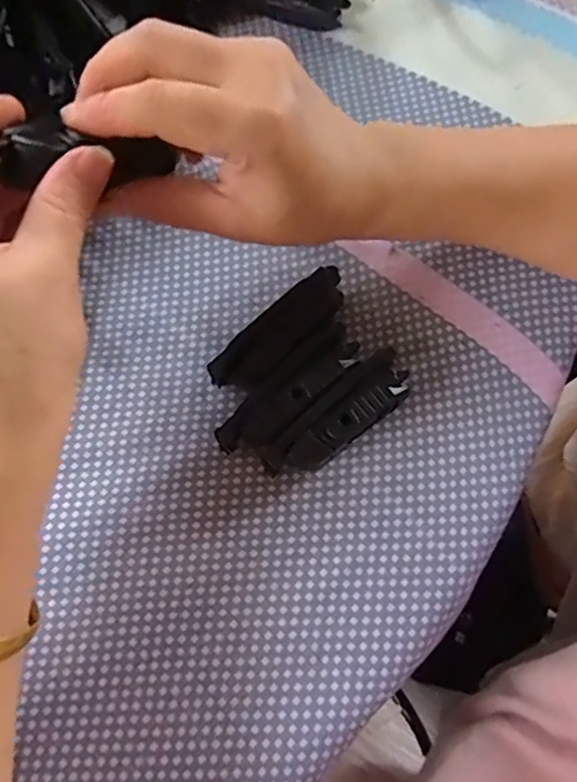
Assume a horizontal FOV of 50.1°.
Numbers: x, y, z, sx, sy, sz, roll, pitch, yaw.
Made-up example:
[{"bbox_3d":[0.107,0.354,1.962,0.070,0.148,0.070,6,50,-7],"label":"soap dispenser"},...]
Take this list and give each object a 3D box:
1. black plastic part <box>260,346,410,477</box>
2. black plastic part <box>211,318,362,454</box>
[{"bbox_3d":[0.023,0.014,0.284,0.076,0.021,0.025,-41,78,-10],"label":"black plastic part"},{"bbox_3d":[0.001,0.002,0.288,0.077,0.021,0.022,-43,78,-11],"label":"black plastic part"}]

